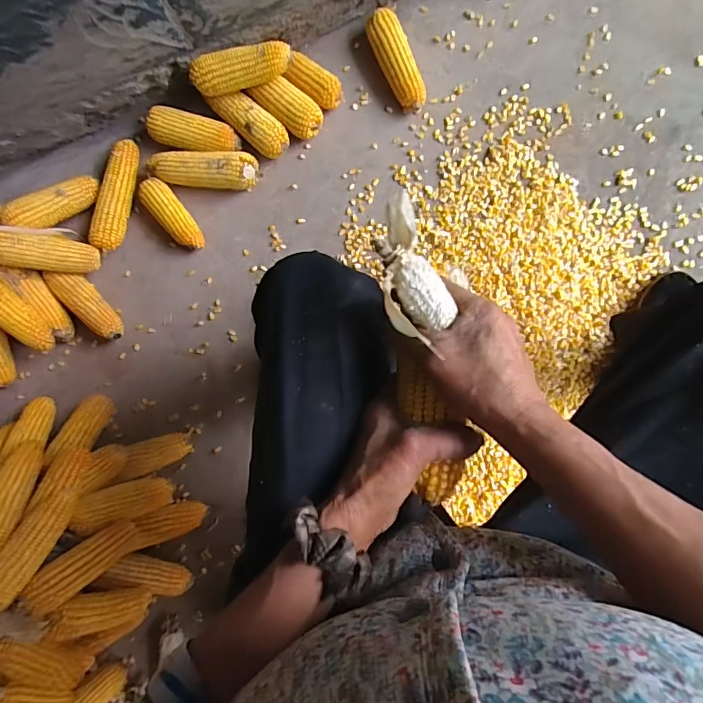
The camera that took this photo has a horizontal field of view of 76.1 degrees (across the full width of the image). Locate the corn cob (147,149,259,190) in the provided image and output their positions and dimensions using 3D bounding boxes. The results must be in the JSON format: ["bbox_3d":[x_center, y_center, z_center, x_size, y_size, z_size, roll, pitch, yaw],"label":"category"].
[{"bbox_3d":[-0.265,-0.329,0.813,0.201,0.052,0.064,7,86,6],"label":"corn cob"}]

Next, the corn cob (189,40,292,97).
[{"bbox_3d":[-0.183,-0.471,0.757,0.170,0.066,0.051,-12,85,5],"label":"corn cob"}]

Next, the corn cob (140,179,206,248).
[{"bbox_3d":[-0.322,-0.245,0.820,0.056,0.049,0.150,-42,84,2],"label":"corn cob"}]

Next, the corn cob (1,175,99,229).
[{"bbox_3d":[-0.532,-0.266,0.803,0.056,0.041,0.164,43,57,4],"label":"corn cob"}]

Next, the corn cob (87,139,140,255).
[{"bbox_3d":[-0.430,-0.287,0.830,0.052,0.045,0.206,14,88,6],"label":"corn cob"}]

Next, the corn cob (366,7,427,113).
[{"bbox_3d":[0.082,-0.508,0.796,0.060,0.059,0.172,-23,84,4],"label":"corn cob"}]

